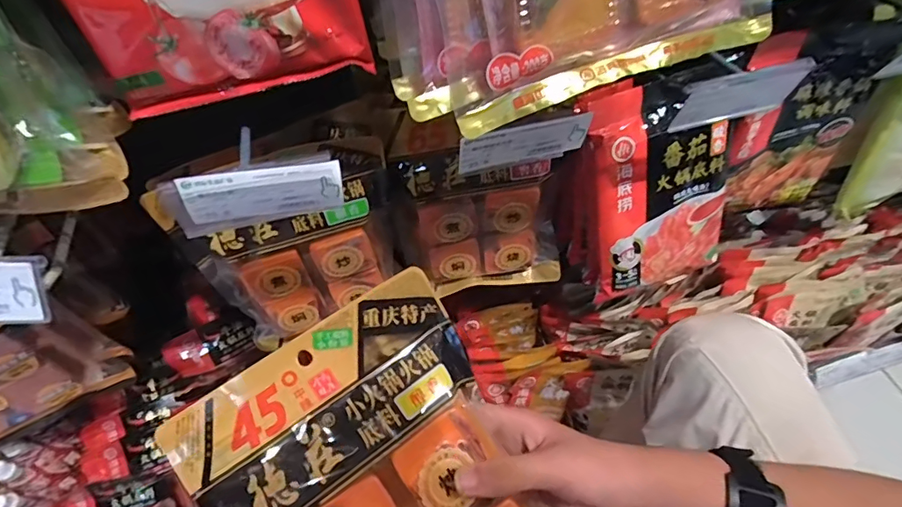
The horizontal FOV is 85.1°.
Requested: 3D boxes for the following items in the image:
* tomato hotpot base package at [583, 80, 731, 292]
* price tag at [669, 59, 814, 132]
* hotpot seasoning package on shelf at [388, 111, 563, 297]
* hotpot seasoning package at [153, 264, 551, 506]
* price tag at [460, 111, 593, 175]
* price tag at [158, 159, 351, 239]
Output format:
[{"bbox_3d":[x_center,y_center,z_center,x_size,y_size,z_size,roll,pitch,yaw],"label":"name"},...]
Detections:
[{"bbox_3d":[0.213,-0.063,0.487,0.132,0.223,0.013,-23,33,-4],"label":"tomato hotpot base package"},{"bbox_3d":[0.218,-0.119,0.367,0.099,0.048,0.011,-13,54,-6],"label":"price tag"},{"bbox_3d":[0.036,-0.040,0.508,0.164,0.217,0.045,-5,54,0],"label":"hotpot seasoning package on shelf"},{"bbox_3d":[-0.033,0.160,0.316,0.180,0.029,0.245,-34,87,-17],"label":"hotpot seasoning package"},{"bbox_3d":[0.052,-0.076,0.347,0.093,0.048,0.004,-14,64,-8],"label":"price tag"},{"bbox_3d":[-0.122,-0.037,0.315,0.105,0.046,0.007,-13,54,-6],"label":"price tag"}]

